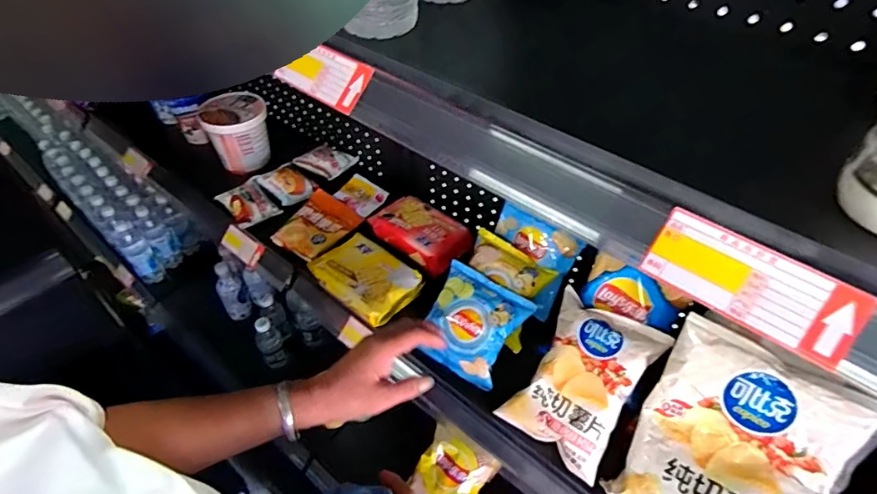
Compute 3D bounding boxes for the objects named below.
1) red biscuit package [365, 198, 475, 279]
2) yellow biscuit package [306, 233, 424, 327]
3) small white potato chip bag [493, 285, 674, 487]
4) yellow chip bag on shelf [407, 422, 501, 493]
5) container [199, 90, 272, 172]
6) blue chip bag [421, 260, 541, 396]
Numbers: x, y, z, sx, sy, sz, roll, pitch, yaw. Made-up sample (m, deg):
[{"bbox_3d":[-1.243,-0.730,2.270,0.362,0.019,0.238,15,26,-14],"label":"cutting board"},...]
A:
[{"bbox_3d":[-0.019,-0.021,0.741,0.097,0.031,0.168,-33,56,-29],"label":"red biscuit package"},{"bbox_3d":[-0.105,0.037,0.682,0.143,0.033,0.095,32,53,25],"label":"yellow biscuit package"},{"bbox_3d":[0.162,0.152,0.549,0.121,0.048,0.178,31,85,15],"label":"small white potato chip bag"},{"bbox_3d":[0.023,0.481,0.993,0.144,0.040,0.181,27,84,20],"label":"yellow chip bag on shelf"},{"bbox_3d":[-0.368,-0.205,0.882,0.107,0.117,0.104,-17,49,-18],"label":"container"},{"bbox_3d":[0.042,0.101,0.625,0.120,0.045,0.123,27,78,27],"label":"blue chip bag"}]

